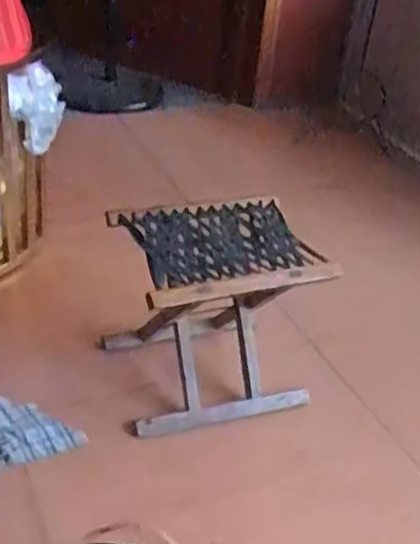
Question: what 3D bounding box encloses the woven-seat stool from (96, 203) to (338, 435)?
[{"bbox_3d":[0.003,0.072,1.228,0.317,0.291,0.248,-6,36,-18],"label":"woven-seat stool"}]

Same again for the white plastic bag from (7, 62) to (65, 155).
[{"bbox_3d":[-0.351,-0.327,1.418,0.109,0.175,0.073,-4,36,-16],"label":"white plastic bag"}]

